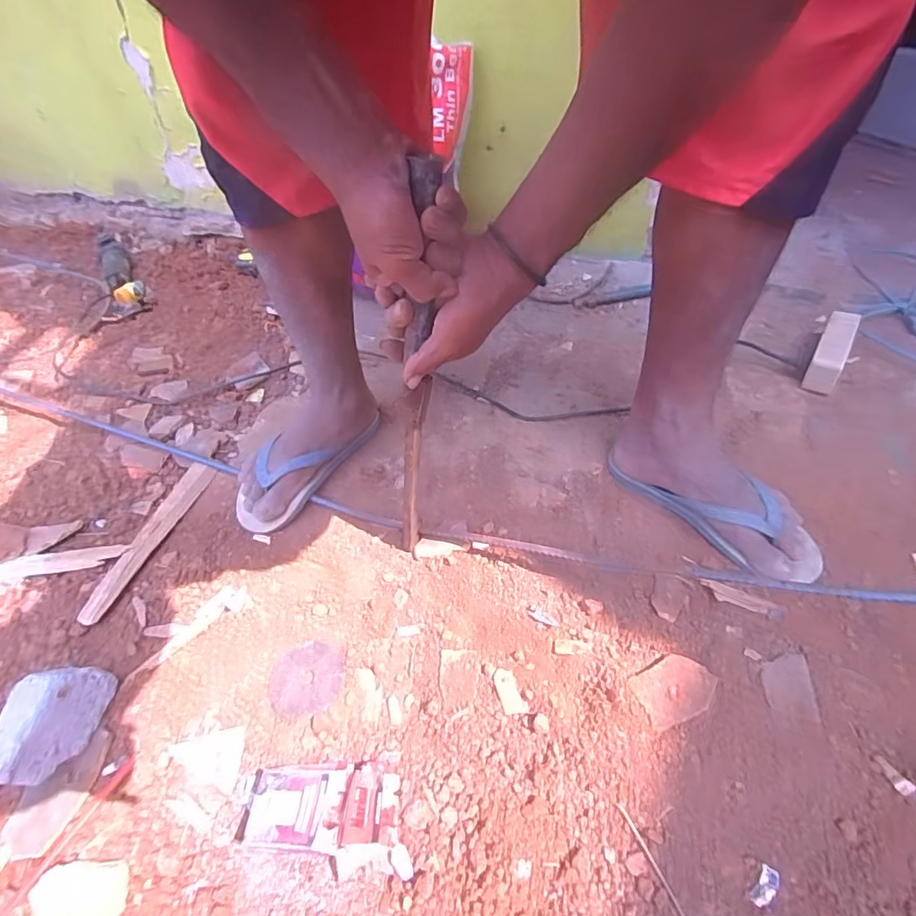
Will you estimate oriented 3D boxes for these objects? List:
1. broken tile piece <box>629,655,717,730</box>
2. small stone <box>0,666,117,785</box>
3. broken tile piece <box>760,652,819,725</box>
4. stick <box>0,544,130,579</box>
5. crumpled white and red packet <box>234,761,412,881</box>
[{"bbox_3d":[0.203,0.215,0.472,0.071,0.008,0.052,-17,46,-13],"label":"broken tile piece"},{"bbox_3d":[-0.378,0.247,0.468,0.046,0.082,0.098,4,45,9],"label":"small stone"},{"bbox_3d":[0.310,0.213,0.474,0.043,0.004,0.065,8,46,13],"label":"broken tile piece"},{"bbox_3d":[-0.543,0.138,0.646,0.234,0.012,0.033,-6,44,-2],"label":"stick"},{"bbox_3d":[-0.116,0.303,0.431,0.152,0.024,0.074,1,45,6],"label":"crumpled white and red packet"}]

